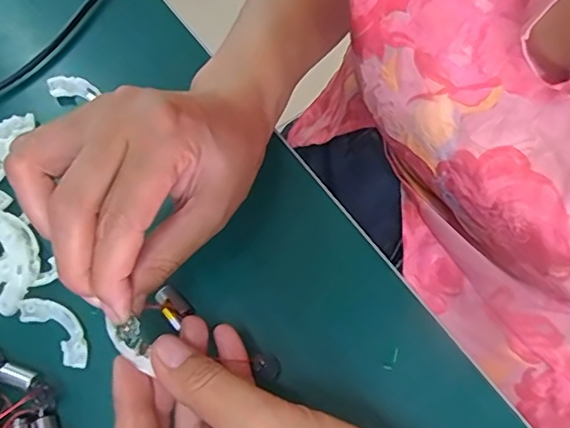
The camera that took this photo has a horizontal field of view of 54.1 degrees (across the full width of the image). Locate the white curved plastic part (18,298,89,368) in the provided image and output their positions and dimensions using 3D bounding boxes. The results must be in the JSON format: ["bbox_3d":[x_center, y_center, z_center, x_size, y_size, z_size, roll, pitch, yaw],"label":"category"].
[{"bbox_3d":[-0.124,0.062,0.305,0.050,0.005,0.020,37,74,16],"label":"white curved plastic part"}]

